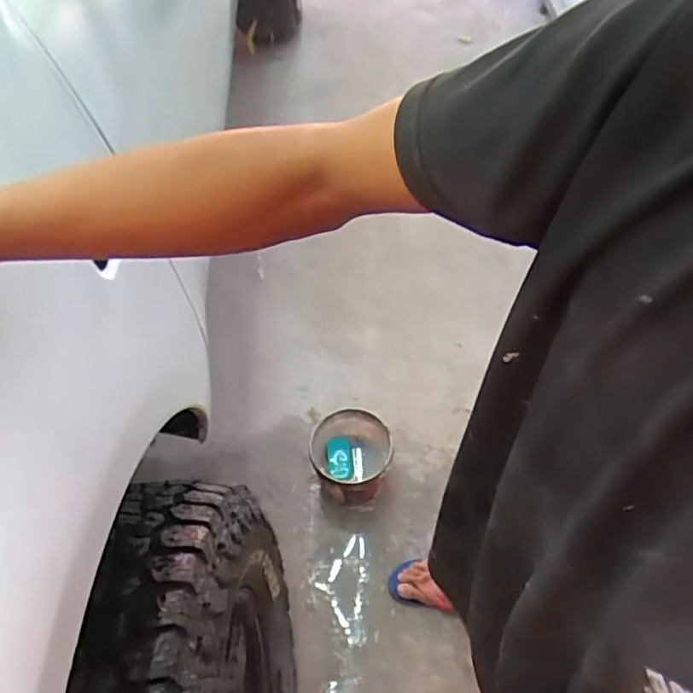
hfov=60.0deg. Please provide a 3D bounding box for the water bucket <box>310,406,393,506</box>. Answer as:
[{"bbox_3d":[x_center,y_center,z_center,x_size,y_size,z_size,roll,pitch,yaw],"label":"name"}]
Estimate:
[{"bbox_3d":[0.012,0.276,1.526,0.204,0.176,0.202,-2,55,3],"label":"water bucket"}]

